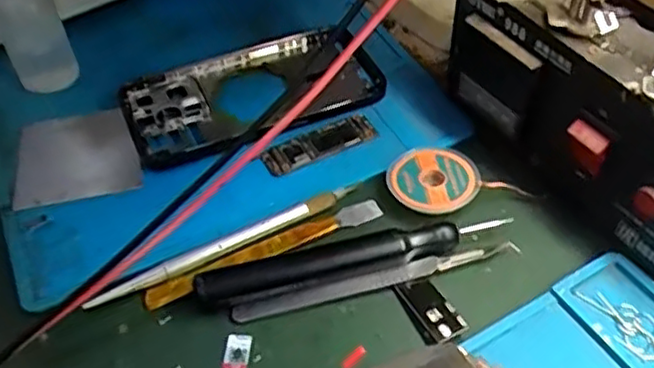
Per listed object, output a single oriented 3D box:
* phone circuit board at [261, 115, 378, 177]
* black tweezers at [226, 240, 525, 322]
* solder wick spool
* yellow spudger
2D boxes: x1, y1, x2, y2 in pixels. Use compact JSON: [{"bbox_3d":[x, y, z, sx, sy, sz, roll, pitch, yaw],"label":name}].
[{"bbox_3d":[-0.004,-0.021,0.364,0.062,0.004,0.018,-21,50,-14],"label":"phone circuit board"},{"bbox_3d":[0.023,0.043,0.309,0.132,0.004,0.010,-13,48,-6],"label":"black tweezers"},{"bbox_3d":[0.052,-0.003,0.342,0.043,0.008,0.043,-3,48,3],"label":"solder wick spool"},{"bbox_3d":[-0.029,0.032,0.325,0.121,0.008,0.012,-22,50,-15],"label":"yellow spudger"}]

